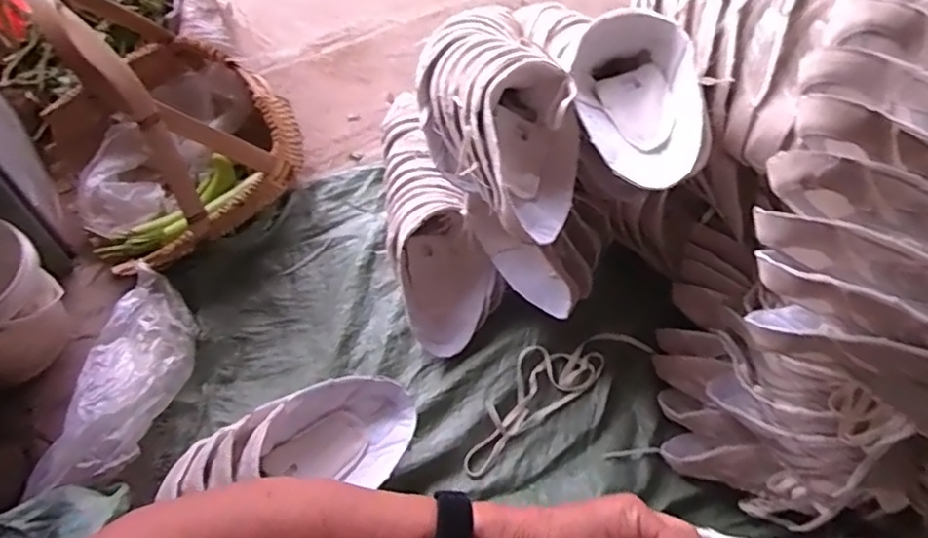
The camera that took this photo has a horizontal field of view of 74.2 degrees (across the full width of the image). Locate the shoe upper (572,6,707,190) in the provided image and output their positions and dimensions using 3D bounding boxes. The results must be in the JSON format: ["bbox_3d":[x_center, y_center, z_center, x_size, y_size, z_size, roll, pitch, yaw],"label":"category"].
[{"bbox_3d":[0.209,-0.202,0.725,0.148,0.080,0.214,3,55,1],"label":"shoe upper"}]

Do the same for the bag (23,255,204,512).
[{"bbox_3d":[-0.458,0.136,0.837,0.124,0.094,0.328,1,55,-1],"label":"bag"}]

